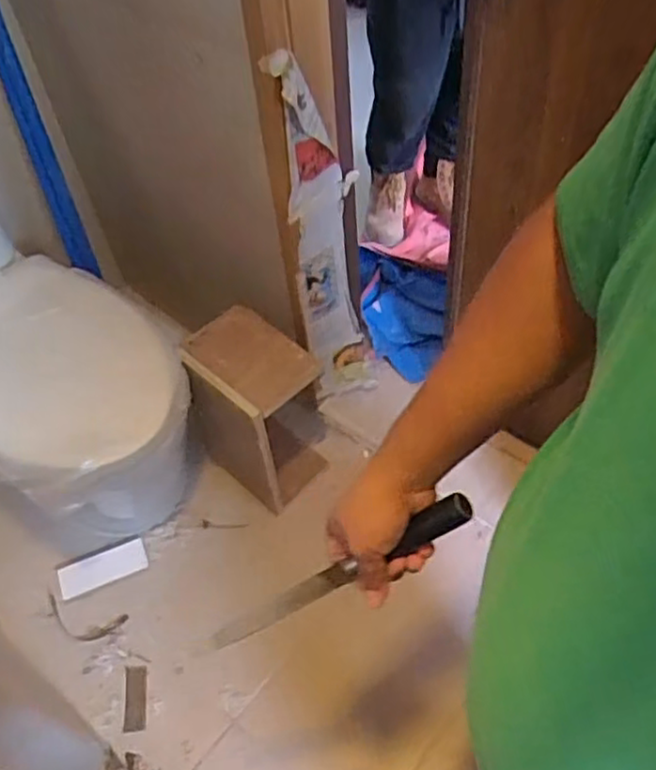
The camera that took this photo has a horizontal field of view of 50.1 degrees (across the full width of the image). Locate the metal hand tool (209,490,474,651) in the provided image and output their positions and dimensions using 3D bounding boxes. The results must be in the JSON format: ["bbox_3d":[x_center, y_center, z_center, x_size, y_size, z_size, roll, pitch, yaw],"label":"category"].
[{"bbox_3d":[0.007,0.170,0.622,0.288,0.023,0.021,-37,46,30],"label":"metal hand tool"}]

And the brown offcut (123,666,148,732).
[{"bbox_3d":[-0.363,0.589,1.323,0.039,0.008,0.117,-9,52,-2],"label":"brown offcut"}]

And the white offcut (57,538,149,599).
[{"bbox_3d":[-0.470,0.382,1.466,0.177,0.016,0.069,-18,67,-17],"label":"white offcut"}]

